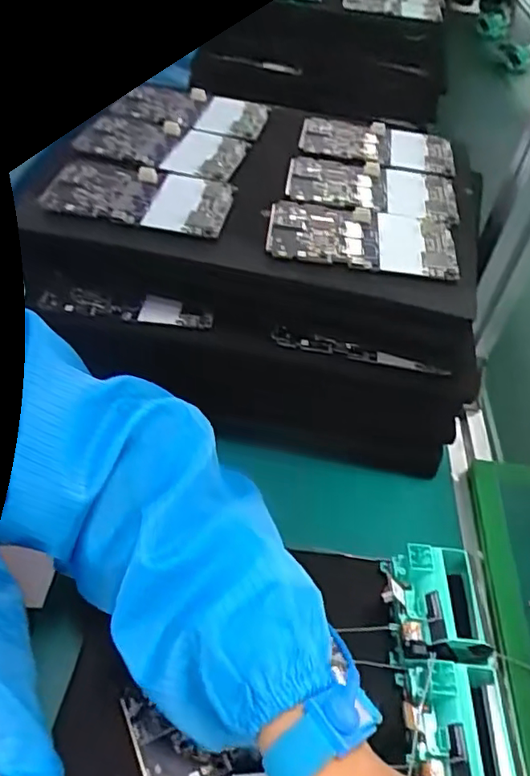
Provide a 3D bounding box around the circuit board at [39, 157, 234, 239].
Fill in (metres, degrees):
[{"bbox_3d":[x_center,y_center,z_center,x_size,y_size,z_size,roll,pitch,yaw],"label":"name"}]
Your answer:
[{"bbox_3d":[-0.087,-0.134,0.417,0.124,0.010,0.058,12,47,6],"label":"circuit board"}]

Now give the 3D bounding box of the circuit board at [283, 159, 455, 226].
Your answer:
[{"bbox_3d":[0.082,-0.154,0.460,0.127,0.012,0.065,8,46,-1],"label":"circuit board"}]

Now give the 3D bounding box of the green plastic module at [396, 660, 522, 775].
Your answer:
[{"bbox_3d":[0.110,0.198,0.338,0.068,0.051,0.069,5,46,-4],"label":"green plastic module"}]

